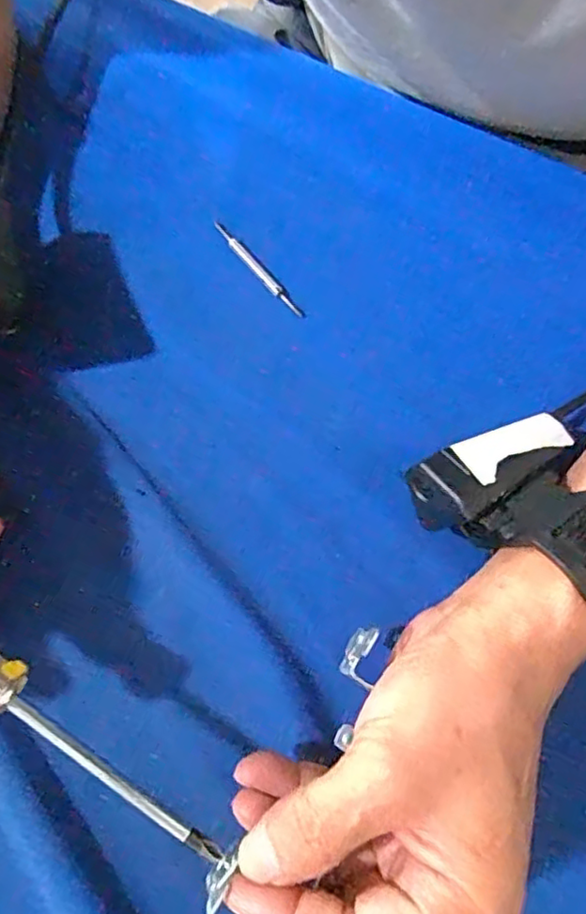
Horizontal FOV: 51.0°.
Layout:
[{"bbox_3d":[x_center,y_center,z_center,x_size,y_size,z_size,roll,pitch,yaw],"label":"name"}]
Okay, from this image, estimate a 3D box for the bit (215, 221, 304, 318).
[{"bbox_3d":[-0.019,-0.097,0.318,0.006,0.006,0.068,-39,79,-11],"label":"bit"}]

